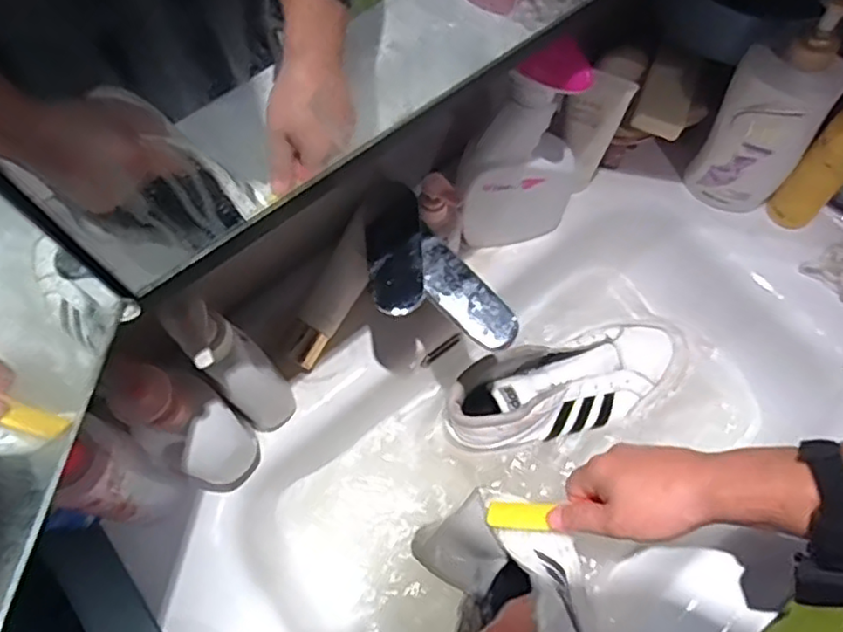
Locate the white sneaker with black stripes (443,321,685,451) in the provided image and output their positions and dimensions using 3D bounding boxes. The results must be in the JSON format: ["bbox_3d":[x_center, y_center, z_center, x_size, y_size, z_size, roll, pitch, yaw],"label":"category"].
[{"bbox_3d":[0.154,0.067,0.677,0.263,0.083,0.094,-19,69,-6],"label":"white sneaker with black stripes"}]

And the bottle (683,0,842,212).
[{"bbox_3d":[0.310,-0.178,0.576,0.084,0.239,0.045,17,69,9],"label":"bottle"}]

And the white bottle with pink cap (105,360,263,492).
[{"bbox_3d":[-0.179,0.093,0.522,0.062,0.189,0.066,-1,68,2],"label":"white bottle with pink cap"}]

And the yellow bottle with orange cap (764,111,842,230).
[{"bbox_3d":[0.376,-0.139,0.598,0.042,0.173,0.045,-39,72,-13],"label":"yellow bottle with orange cap"}]

